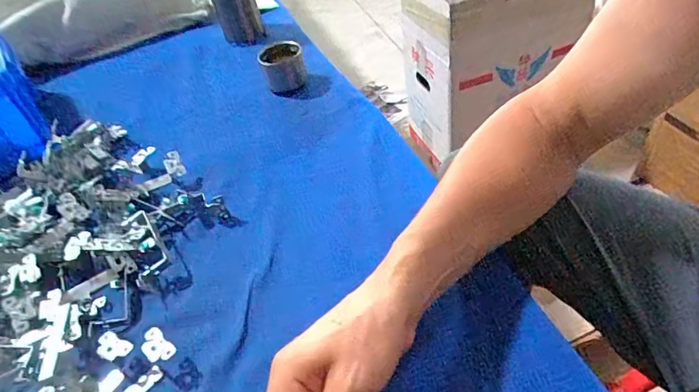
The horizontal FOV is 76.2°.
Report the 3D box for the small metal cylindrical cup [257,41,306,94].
[{"bbox_3d":[-0.096,-0.186,0.638,0.059,0.046,0.059,-5,45,5],"label":"small metal cylindrical cup"}]

